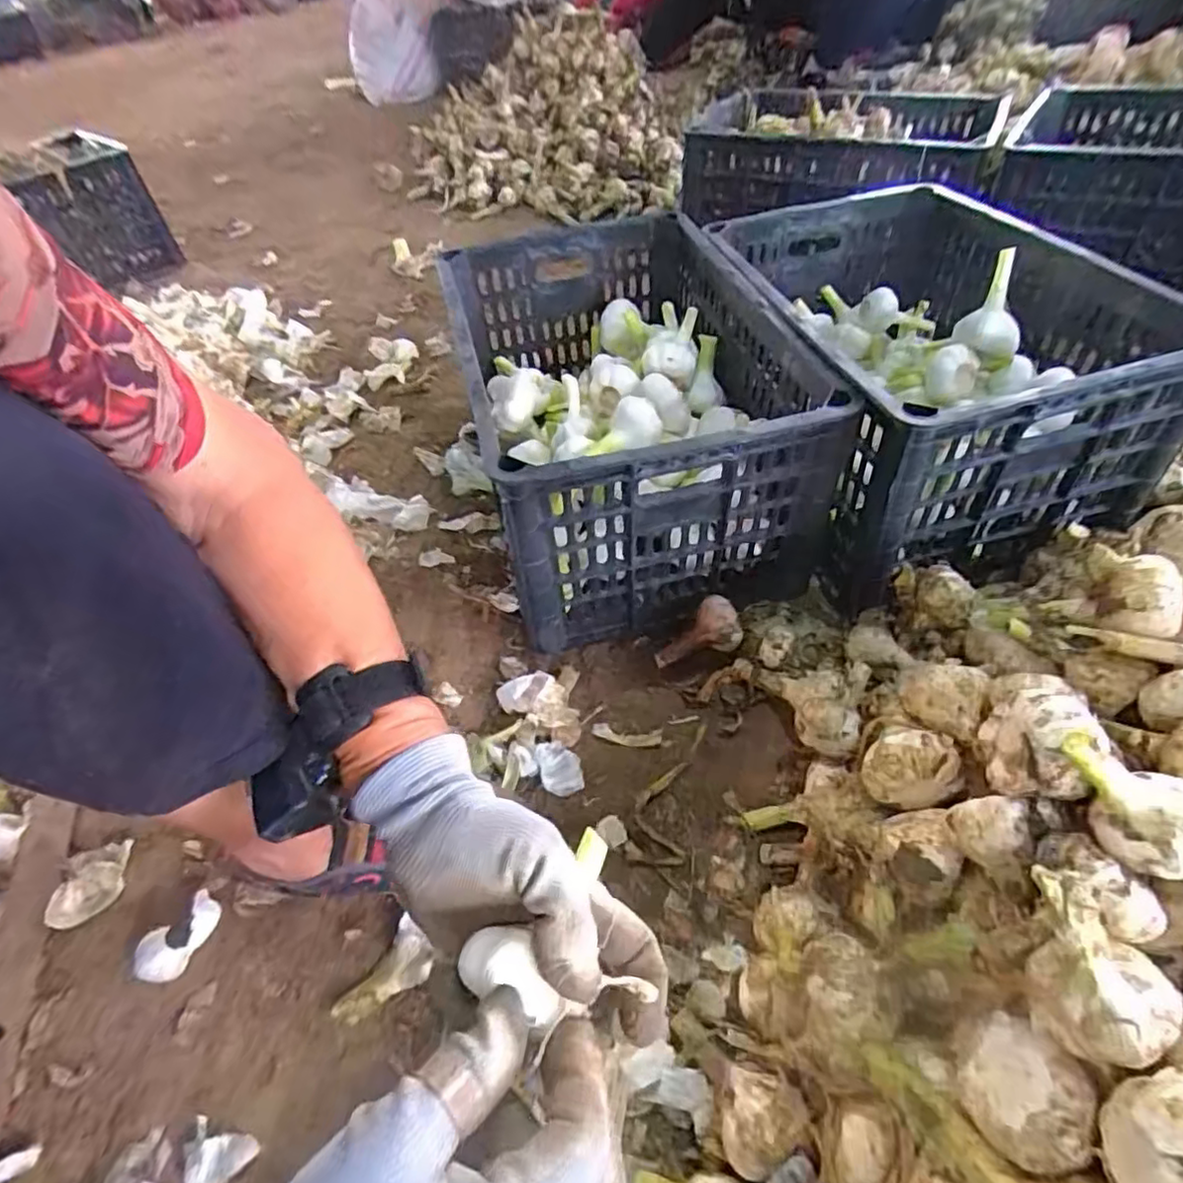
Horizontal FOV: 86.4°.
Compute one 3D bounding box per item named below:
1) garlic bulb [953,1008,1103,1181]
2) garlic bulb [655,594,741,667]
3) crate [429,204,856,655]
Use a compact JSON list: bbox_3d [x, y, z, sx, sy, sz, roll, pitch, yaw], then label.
[{"bbox_3d":[0.194,0.227,0.284,0.047,0.039,0.046,-3,48,3],"label":"garlic bulb"},{"bbox_3d":[0.102,0.045,0.608,0.086,0.041,0.037,-36,45,19],"label":"garlic bulb"},{"bbox_3d":[0.028,-0.206,0.717,0.306,0.232,0.494,-14,48,-7],"label":"crate"}]

